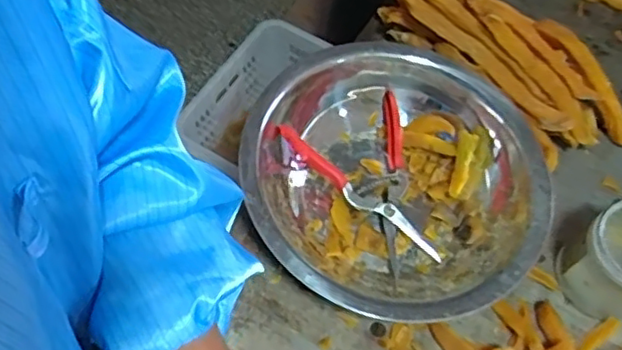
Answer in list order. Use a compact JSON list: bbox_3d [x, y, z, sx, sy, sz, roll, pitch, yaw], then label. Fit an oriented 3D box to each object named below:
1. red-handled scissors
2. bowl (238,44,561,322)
[{"bbox_3d":[0.067,0.009,0.602,0.123,0.032,0.170,-29,83,-29],"label":"red-handled scissors"},{"bbox_3d":[0.078,0.008,0.576,0.263,0.085,0.264,1,62,-2],"label":"bowl"}]

